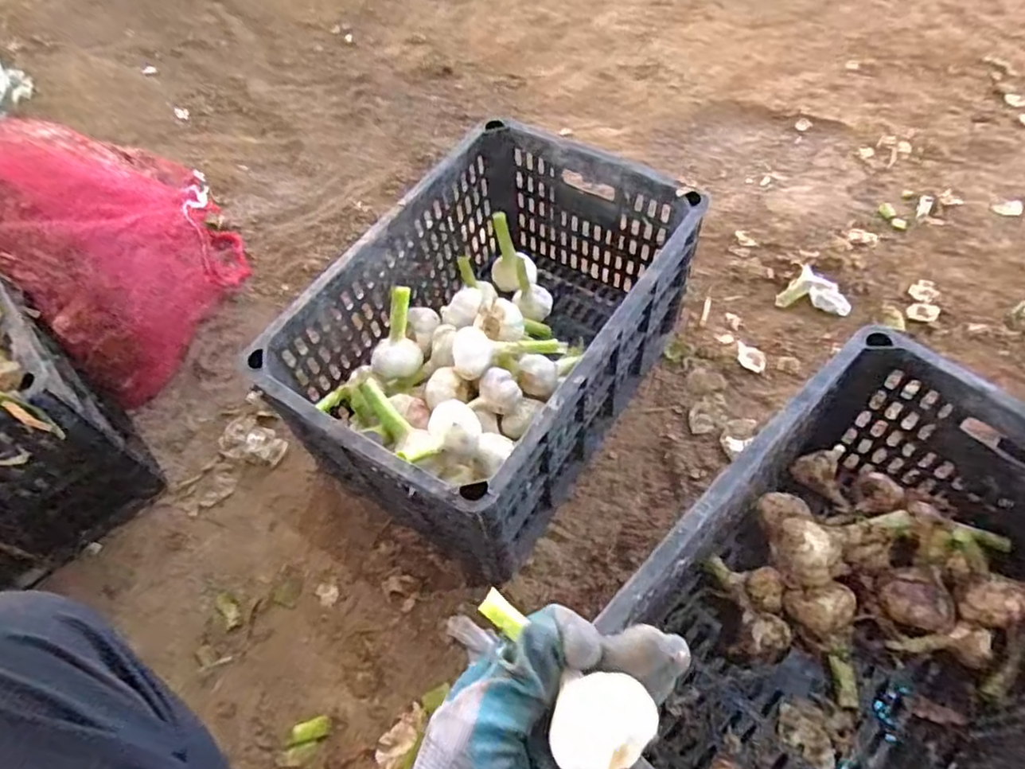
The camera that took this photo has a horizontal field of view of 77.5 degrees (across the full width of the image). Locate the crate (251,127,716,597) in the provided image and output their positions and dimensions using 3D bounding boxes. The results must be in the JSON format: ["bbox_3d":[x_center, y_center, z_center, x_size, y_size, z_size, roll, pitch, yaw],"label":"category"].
[{"bbox_3d":[-0.017,-0.045,0.749,0.288,0.243,0.435,29,63,22],"label":"crate"}]

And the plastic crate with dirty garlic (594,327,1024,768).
[{"bbox_3d":[0.291,0.220,0.550,0.425,0.239,0.296,-41,62,-20],"label":"plastic crate with dirty garlic"}]

